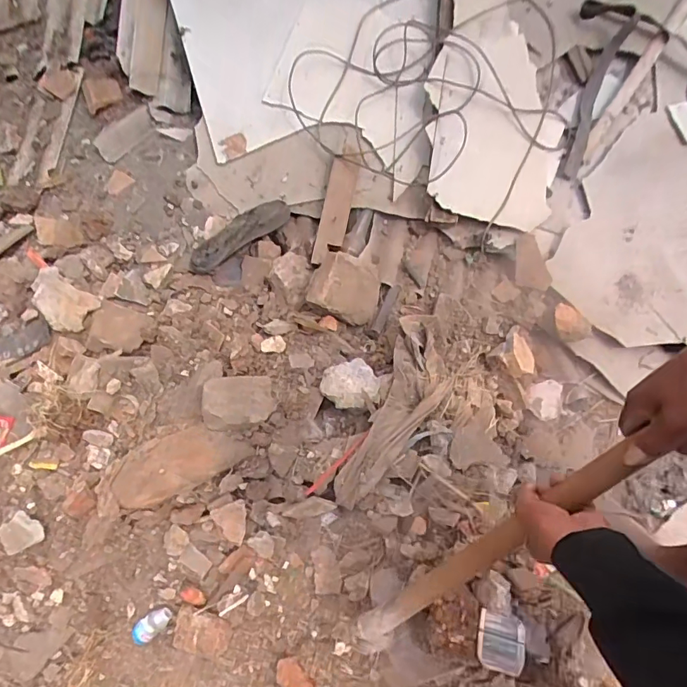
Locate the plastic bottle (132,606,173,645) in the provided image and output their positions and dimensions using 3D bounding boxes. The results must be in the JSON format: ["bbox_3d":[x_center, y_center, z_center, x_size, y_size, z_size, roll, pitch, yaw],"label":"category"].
[{"bbox_3d":[-0.373,0.550,0.924,0.084,0.033,0.041,-38,73,-13],"label":"plastic bottle"}]

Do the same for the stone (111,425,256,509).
[{"bbox_3d":[-0.285,0.206,0.827,0.242,0.041,0.108,-18,72,-26],"label":"stone"}]

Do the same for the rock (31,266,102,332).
[{"bbox_3d":[-0.587,-0.088,0.985,0.172,0.058,0.102,31,72,12],"label":"rock"}]

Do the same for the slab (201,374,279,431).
[{"bbox_3d":[-0.195,0.112,0.886,0.136,0.043,0.103,0,61,-27],"label":"slab"}]

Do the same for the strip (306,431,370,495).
[{"bbox_3d":[-0.007,0.220,0.876,0.163,0.019,0.012,-43,74,-15],"label":"strip"}]

